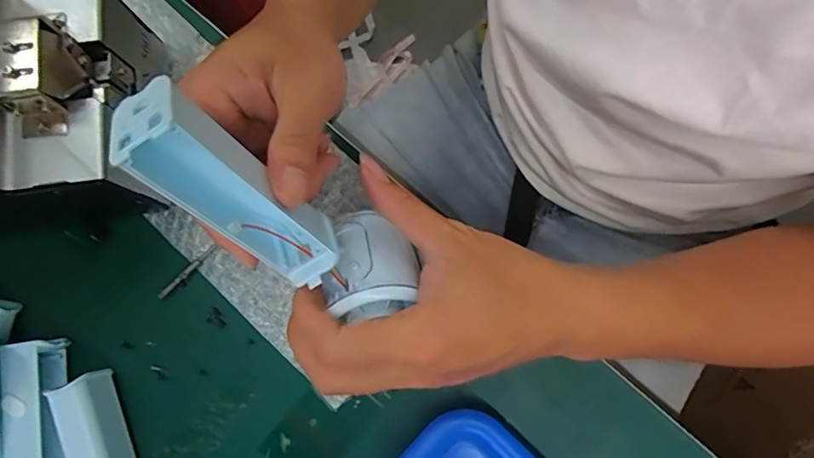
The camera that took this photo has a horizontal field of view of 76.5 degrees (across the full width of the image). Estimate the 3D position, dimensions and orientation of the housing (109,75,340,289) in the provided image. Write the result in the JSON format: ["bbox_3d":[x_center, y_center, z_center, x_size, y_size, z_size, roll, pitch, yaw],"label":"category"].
[{"bbox_3d":[-0.067,-0.013,0.207,0.039,0.096,0.031,26,77,33],"label":"housing"}]

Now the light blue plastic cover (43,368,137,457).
[{"bbox_3d":[-0.186,0.139,0.313,0.030,0.029,0.099,-21,80,2],"label":"light blue plastic cover"}]

